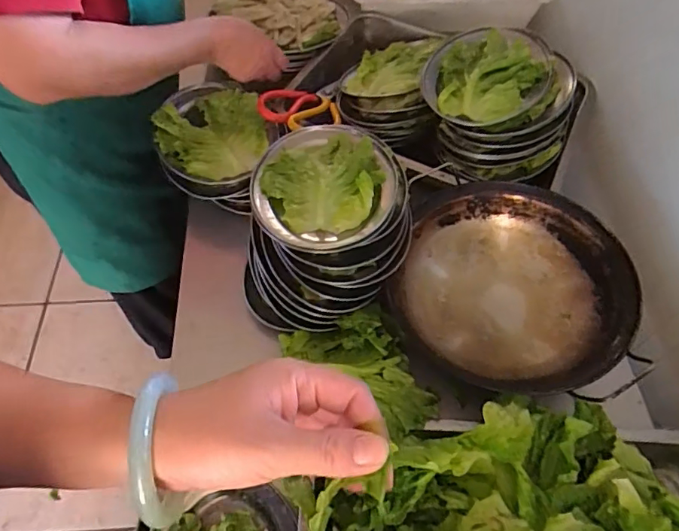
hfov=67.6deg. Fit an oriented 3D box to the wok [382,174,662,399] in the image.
[{"bbox_3d":[0.183,0.019,0.550,0.230,0.080,0.227,1,58,-1],"label":"wok"}]

